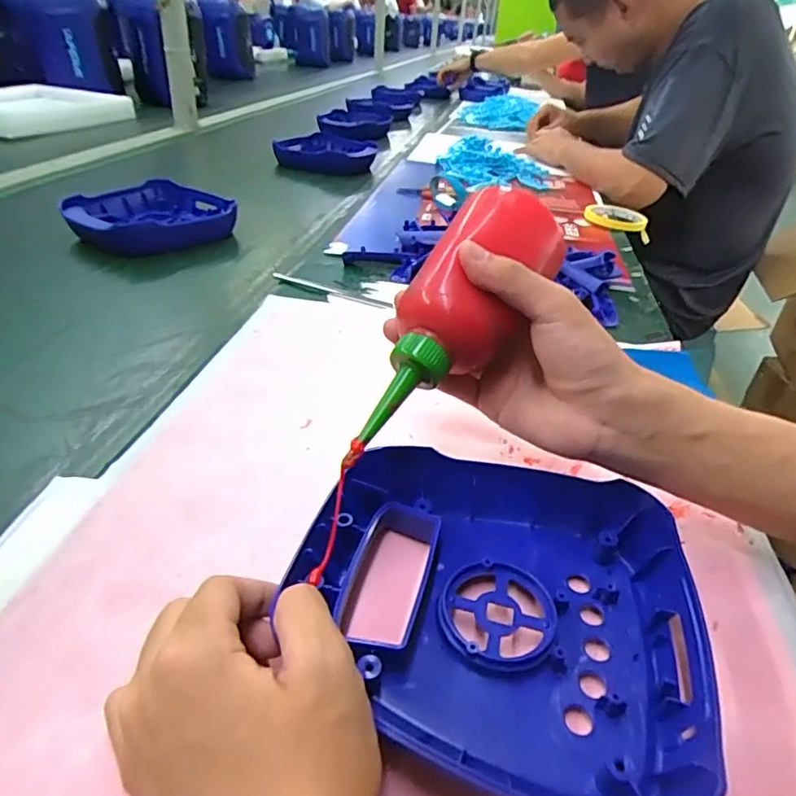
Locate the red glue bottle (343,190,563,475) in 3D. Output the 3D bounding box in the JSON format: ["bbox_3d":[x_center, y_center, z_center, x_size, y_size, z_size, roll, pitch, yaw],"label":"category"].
[{"bbox_3d":[0.024,-0.038,0.280,0.050,0.042,0.165,26,74,31],"label":"red glue bottle"}]

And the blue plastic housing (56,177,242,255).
[{"bbox_3d":[-0.327,-0.241,0.717,0.184,0.050,0.177,-16,40,-27],"label":"blue plastic housing"}]

